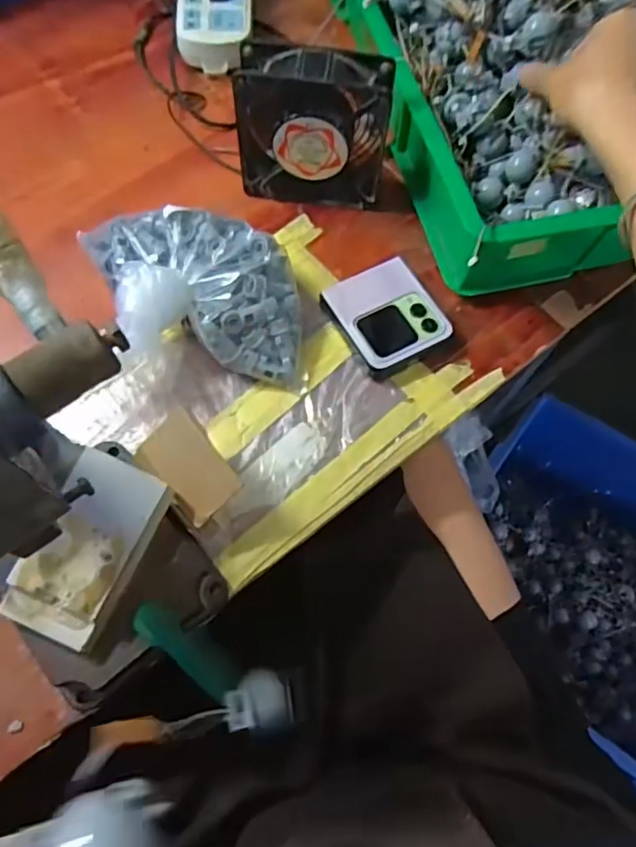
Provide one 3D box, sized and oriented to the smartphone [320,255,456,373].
[{"bbox_3d":[0.055,-0.087,0.465,0.079,0.022,0.086,-28,70,-12],"label":"smartphone"}]

